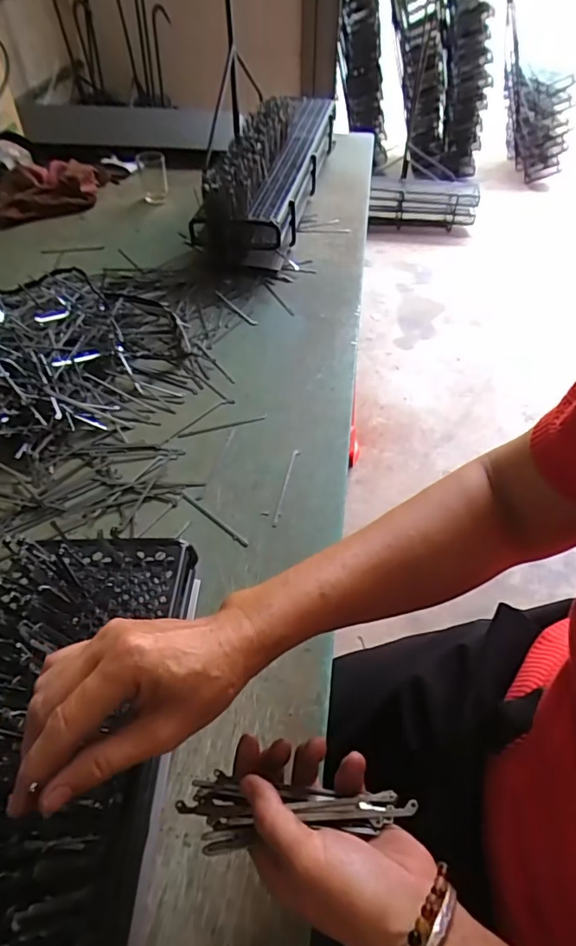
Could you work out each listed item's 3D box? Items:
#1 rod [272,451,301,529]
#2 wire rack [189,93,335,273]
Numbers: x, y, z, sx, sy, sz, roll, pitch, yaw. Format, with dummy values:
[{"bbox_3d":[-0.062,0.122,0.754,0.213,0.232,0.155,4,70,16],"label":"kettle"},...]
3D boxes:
[{"bbox_3d":[-0.001,0.013,0.564,0.007,0.007,0.109,10,51,9],"label":"rod"},{"bbox_3d":[-0.024,-0.592,0.991,0.150,0.124,0.600,9,50,8],"label":"wire rack"}]

